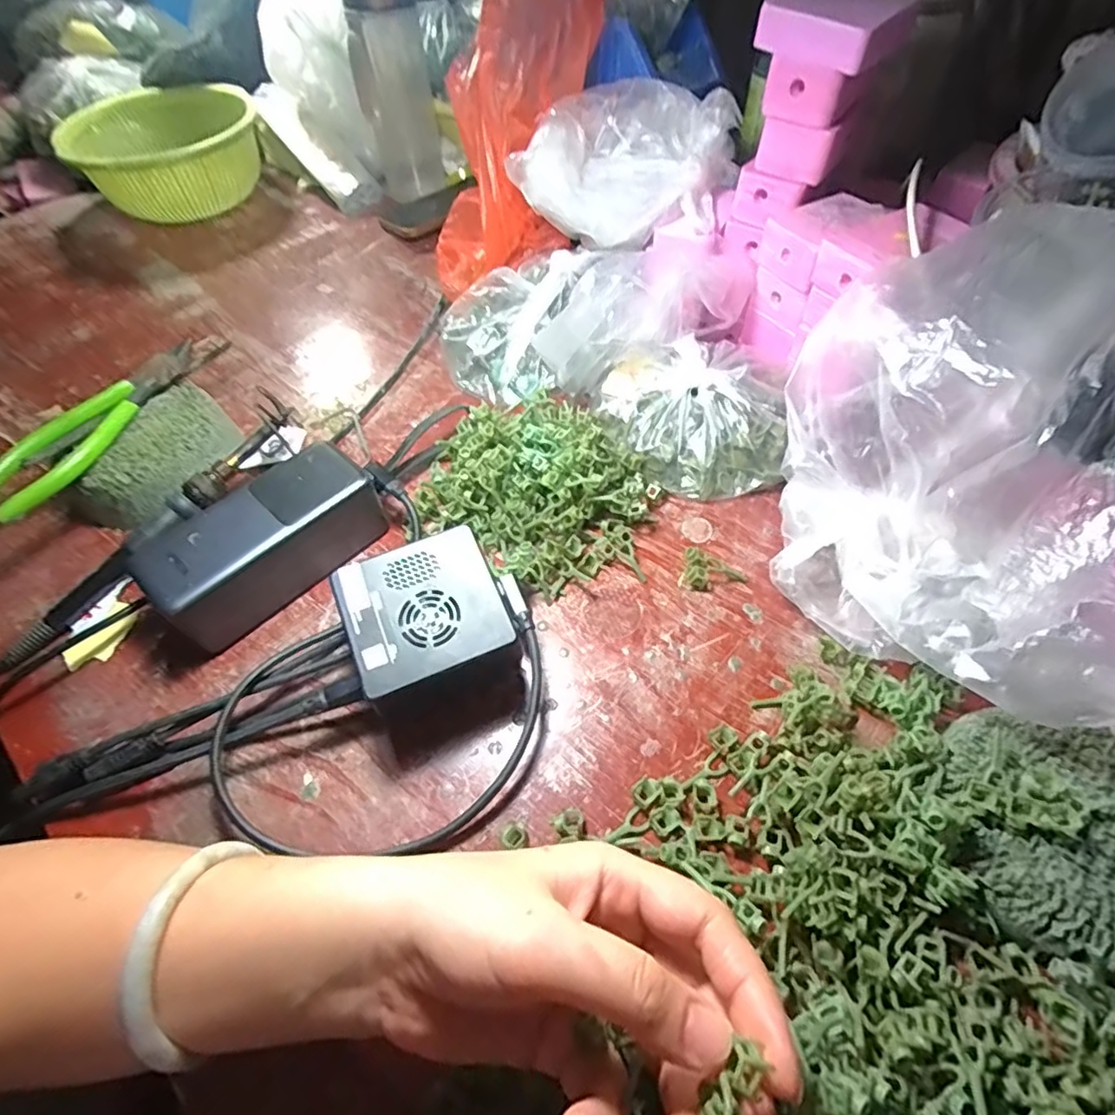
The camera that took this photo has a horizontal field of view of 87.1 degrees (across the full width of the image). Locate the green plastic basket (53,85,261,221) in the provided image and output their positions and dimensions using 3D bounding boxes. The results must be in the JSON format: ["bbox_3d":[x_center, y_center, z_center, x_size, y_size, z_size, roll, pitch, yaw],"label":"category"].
[{"bbox_3d":[-0.402,-0.414,0.617,0.182,0.086,0.219,-22,57,-12],"label":"green plastic basket"}]

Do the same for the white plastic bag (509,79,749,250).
[{"bbox_3d":[0.057,-0.287,0.431,0.111,0.066,0.144,32,63,23],"label":"white plastic bag"}]

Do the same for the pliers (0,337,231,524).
[{"bbox_3d":[-0.286,-0.092,0.375,0.048,0.021,0.170,19,58,16],"label":"pliers"}]

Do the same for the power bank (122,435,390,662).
[{"bbox_3d":[-0.169,-0.009,0.345,0.053,0.052,0.125,37,65,25],"label":"power bank"}]

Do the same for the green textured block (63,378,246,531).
[{"bbox_3d":[-0.253,-0.064,0.386,0.064,0.047,0.108,17,58,15],"label":"green textured block"}]

